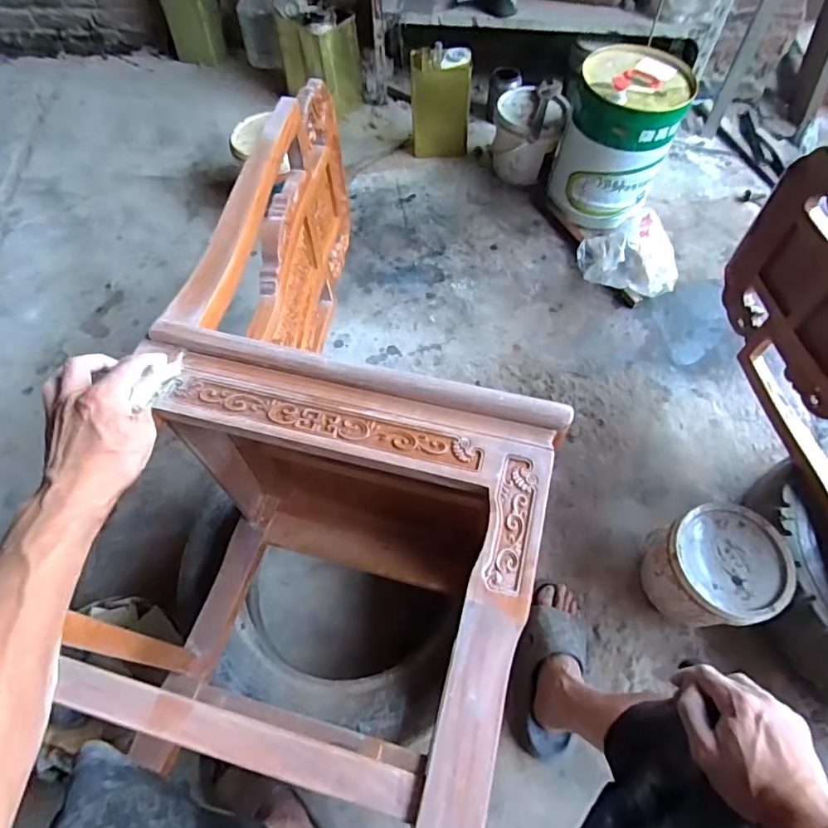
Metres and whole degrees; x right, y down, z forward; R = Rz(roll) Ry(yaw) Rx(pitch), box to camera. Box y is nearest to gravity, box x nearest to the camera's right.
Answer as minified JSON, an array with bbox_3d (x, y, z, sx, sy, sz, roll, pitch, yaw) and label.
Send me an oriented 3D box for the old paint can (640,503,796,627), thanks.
[{"bbox_3d":[0.530,0.281,0.949,0.195,0.183,0.183,-1,60,2],"label":"old paint can"}]

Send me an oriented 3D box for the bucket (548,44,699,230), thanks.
[{"bbox_3d":[0.535,-0.714,1.395,0.267,0.350,0.301,26,65,15],"label":"bucket"}]

